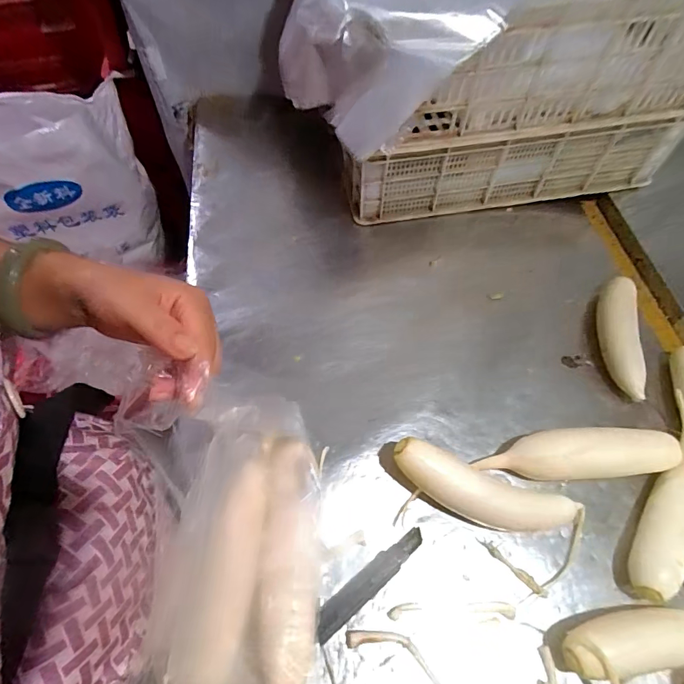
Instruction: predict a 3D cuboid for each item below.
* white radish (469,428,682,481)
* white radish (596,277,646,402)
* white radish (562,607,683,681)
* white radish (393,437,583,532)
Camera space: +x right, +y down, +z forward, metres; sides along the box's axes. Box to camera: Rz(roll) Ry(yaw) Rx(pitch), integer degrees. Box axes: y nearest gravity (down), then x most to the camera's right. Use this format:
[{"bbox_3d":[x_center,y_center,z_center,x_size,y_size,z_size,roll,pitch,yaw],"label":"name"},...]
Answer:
[{"bbox_3d":[0.307,0.147,0.553,0.249,0.050,0.062,-1,60,-5],"label":"white radish"},{"bbox_3d":[0.427,-0.011,0.651,0.054,0.045,0.208,9,60,1],"label":"white radish"},{"bbox_3d":[0.335,0.320,0.457,0.202,0.051,0.051,-5,61,-7],"label":"white radish"},{"bbox_3d":[0.171,0.187,0.520,0.228,0.062,0.061,19,61,7],"label":"white radish"}]

